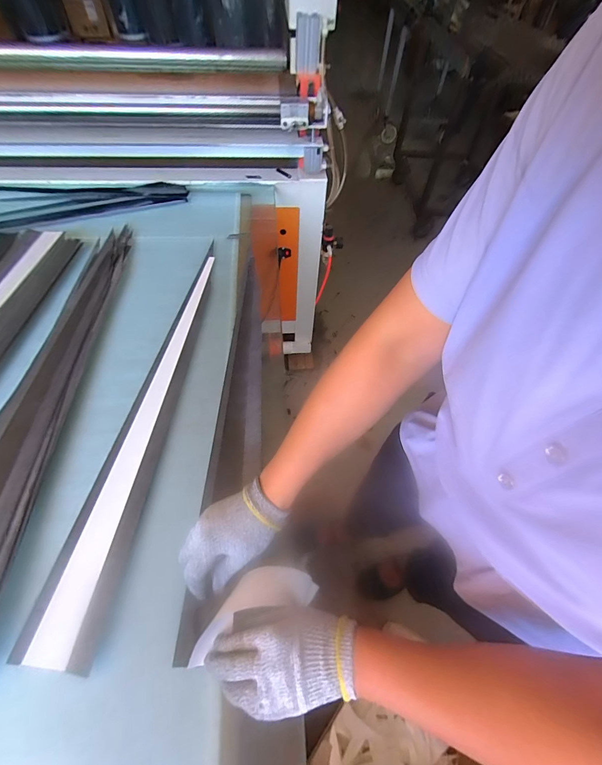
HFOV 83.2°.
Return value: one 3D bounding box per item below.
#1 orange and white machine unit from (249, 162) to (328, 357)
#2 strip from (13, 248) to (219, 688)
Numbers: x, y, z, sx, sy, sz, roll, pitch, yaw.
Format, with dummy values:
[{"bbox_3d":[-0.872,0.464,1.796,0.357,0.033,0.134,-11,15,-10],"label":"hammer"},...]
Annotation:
[{"bbox_3d":[-0.045,-0.395,1.304,0.237,0.720,0.149,2,57,-2],"label":"orange and white machine unit"},{"bbox_3d":[-0.246,0.011,0.579,0.097,0.014,0.726,5,56,3],"label":"strip"}]

